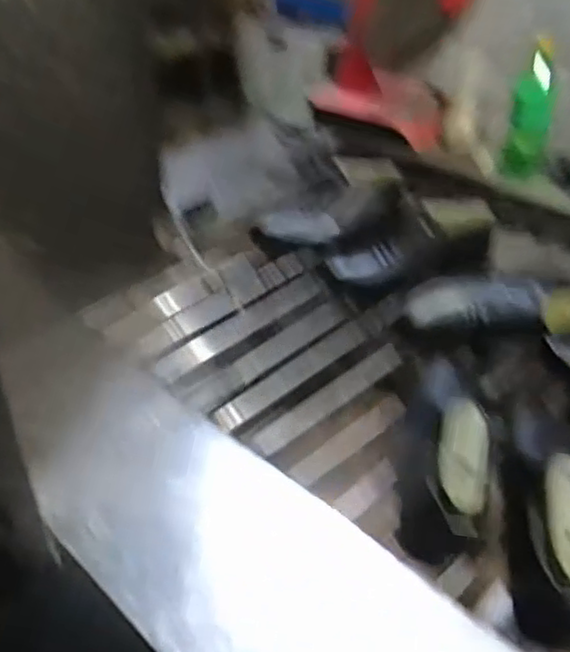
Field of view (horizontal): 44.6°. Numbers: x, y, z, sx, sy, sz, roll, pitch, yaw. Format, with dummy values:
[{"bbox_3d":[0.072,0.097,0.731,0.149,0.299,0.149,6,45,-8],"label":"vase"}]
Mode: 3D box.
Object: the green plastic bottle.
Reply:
[{"bbox_3d":[0.458,-0.390,1.295,0.079,0.240,0.103,12,38,17],"label":"green plastic bottle"}]

